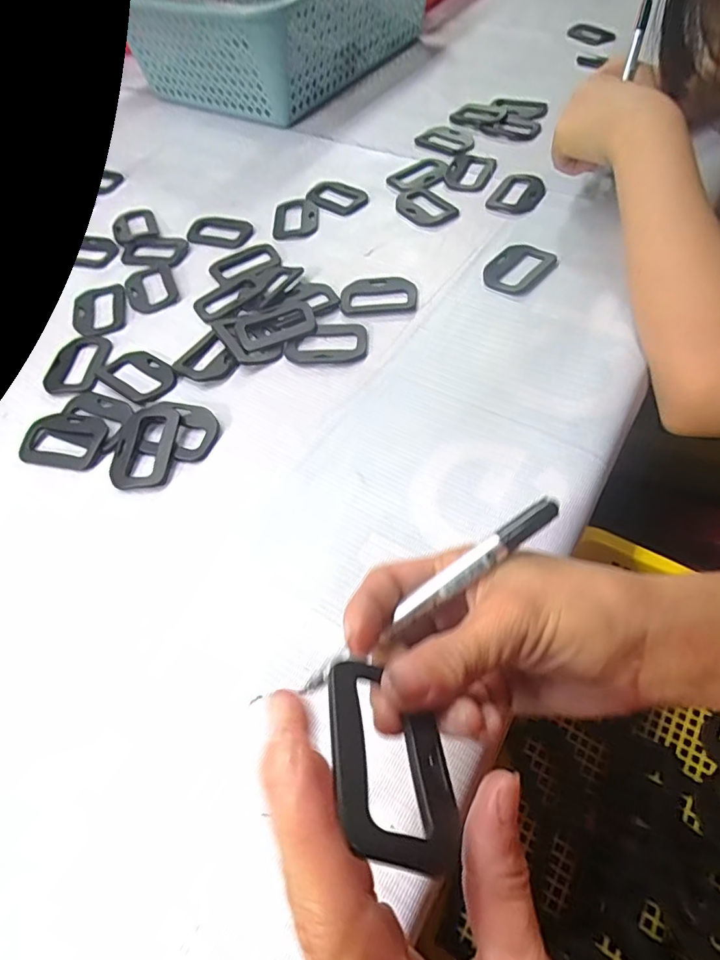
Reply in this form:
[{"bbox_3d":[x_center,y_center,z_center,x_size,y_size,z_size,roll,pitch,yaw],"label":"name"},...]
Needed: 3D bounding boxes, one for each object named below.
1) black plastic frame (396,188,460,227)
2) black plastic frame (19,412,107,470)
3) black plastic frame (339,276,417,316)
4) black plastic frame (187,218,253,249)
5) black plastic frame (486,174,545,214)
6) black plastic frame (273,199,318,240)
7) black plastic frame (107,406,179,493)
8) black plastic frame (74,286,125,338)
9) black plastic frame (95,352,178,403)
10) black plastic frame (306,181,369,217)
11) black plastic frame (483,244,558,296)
[{"bbox_3d":[0.059,-0.256,0.485,0.041,0.004,0.067,-34,60,-17],"label":"black plastic frame"},{"bbox_3d":[-0.204,-0.029,0.359,0.057,0.004,0.042,8,57,10],"label":"black plastic frame"},{"bbox_3d":[0.015,-0.150,0.419,0.061,0.004,0.044,-2,56,4],"label":"black plastic frame"},{"bbox_3d":[-0.133,-0.238,0.493,0.054,0.006,0.040,15,59,15],"label":"black plastic frame"},{"bbox_3d":[0.146,-0.269,0.484,0.046,0.007,0.068,18,59,17],"label":"black plastic frame"},{"bbox_3d":[-0.061,-0.249,0.494,0.041,0.006,0.060,-4,56,3],"label":"black plastic frame"},{"bbox_3d":[-0.144,-0.023,0.346,0.039,0.010,0.063,0,56,5],"label":"black plastic frame"},{"bbox_3d":[-0.221,-0.145,0.440,0.044,0.004,0.065,-14,56,-4],"label":"black plastic frame"},{"bbox_3d":[-0.167,-0.079,0.391,0.060,0.008,0.042,28,63,22],"label":"black plastic frame"},{"bbox_3d":[-0.023,-0.279,0.510,0.057,0.006,0.041,26,62,21],"label":"black plastic frame"},{"bbox_3d":[0.128,-0.173,0.423,0.045,0.005,0.063,35,66,25],"label":"black plastic frame"}]

